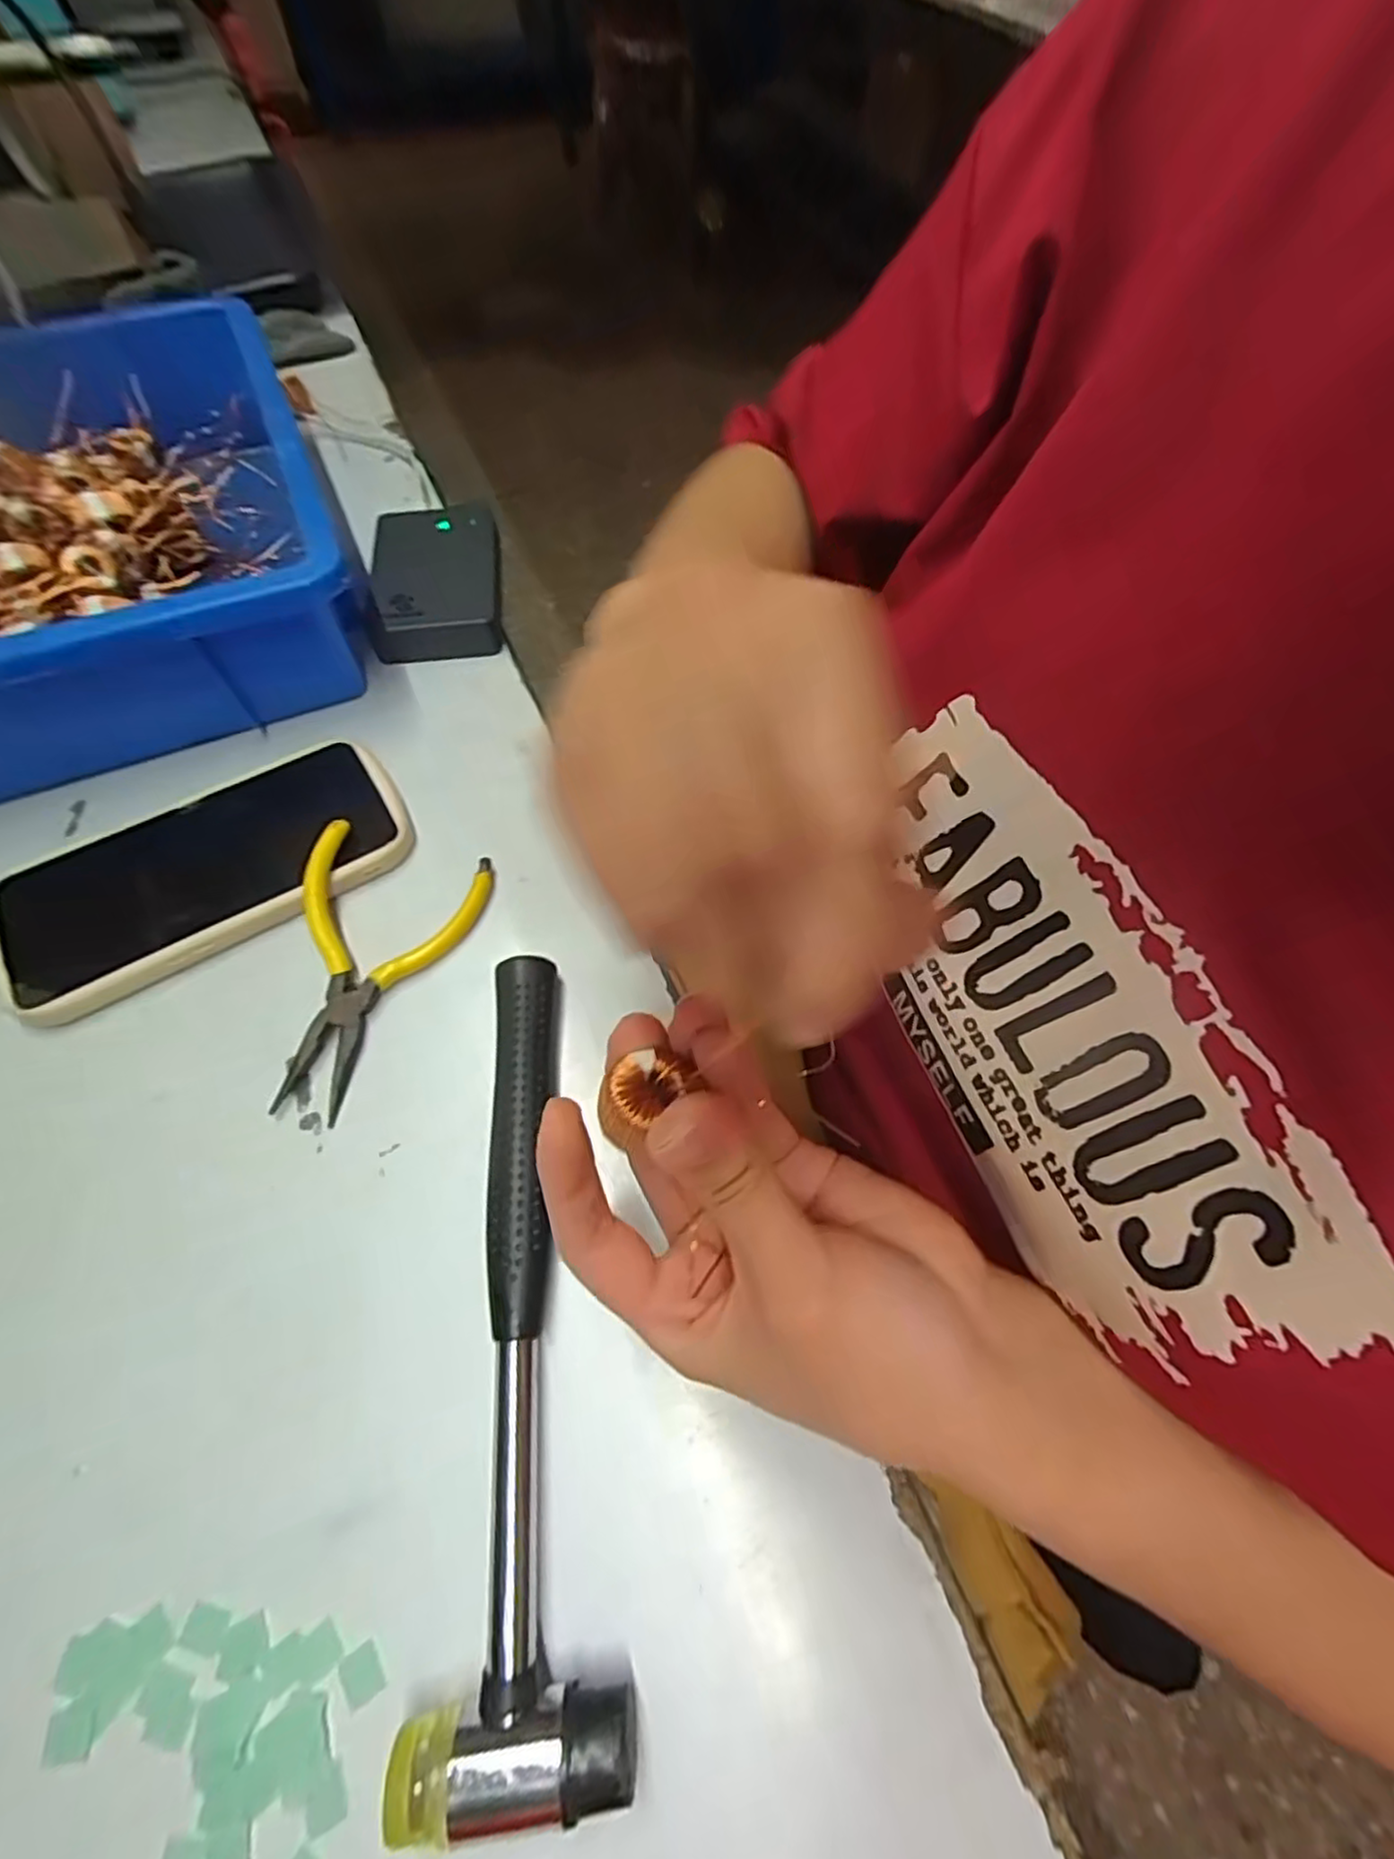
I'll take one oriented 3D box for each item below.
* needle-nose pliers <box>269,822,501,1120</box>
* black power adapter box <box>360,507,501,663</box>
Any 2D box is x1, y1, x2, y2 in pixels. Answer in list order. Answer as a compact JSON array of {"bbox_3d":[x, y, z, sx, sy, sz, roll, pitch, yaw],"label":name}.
[{"bbox_3d":[-0.138,0.013,0.280,0.071,0.020,0.117,14,62,4],"label":"needle-nose pliers"},{"bbox_3d":[-0.147,-0.198,0.387,0.070,0.026,0.100,-9,63,-8],"label":"black power adapter box"}]

